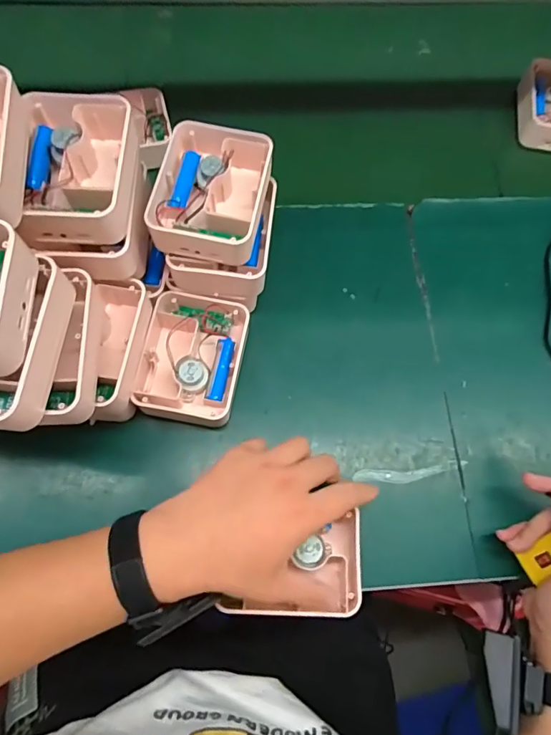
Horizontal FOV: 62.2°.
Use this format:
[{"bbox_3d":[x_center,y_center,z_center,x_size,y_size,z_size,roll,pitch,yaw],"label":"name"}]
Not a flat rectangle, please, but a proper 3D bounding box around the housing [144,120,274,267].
[{"bbox_3d":[-0.060,-0.171,0.445,0.098,0.047,0.137,9,70,1],"label":"housing"}]

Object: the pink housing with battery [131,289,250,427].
[{"bbox_3d":[-0.086,-0.010,0.474,0.097,0.050,0.126,13,73,2],"label":"pink housing with battery"}]

